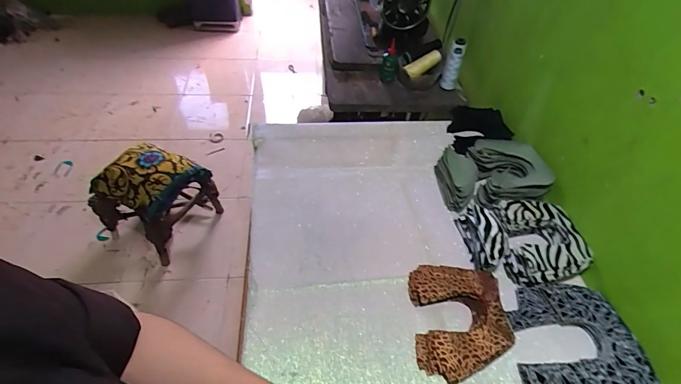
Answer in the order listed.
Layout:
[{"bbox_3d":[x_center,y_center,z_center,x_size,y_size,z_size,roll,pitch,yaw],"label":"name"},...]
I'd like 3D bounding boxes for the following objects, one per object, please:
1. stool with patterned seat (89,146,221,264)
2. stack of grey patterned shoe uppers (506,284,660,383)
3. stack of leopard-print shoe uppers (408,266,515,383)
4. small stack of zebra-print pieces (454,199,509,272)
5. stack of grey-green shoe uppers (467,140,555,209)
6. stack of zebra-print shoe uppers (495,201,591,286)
[{"bbox_3d":[-0.718,0.009,1.422,0.344,0.336,0.318,23,52,14],"label":"stool with patterned seat"},{"bbox_3d":[0.356,0.234,0.562,0.179,0.030,0.189,-2,50,-6],"label":"stack of grey patterned shoe uppers"},{"bbox_3d":[0.190,0.198,0.581,0.144,0.036,0.182,3,50,-2],"label":"stack of leopard-print shoe uppers"},{"bbox_3d":[0.262,0.073,0.669,0.060,0.067,0.147,-1,50,-5],"label":"small stack of zebra-print pieces"},{"bbox_3d":[0.364,-0.037,0.786,0.153,0.054,0.168,1,50,-4],"label":"stack of grey-green shoe uppers"},{"bbox_3d":[0.366,0.090,0.673,0.137,0.047,0.160,0,50,-4],"label":"stack of zebra-print shoe uppers"}]

